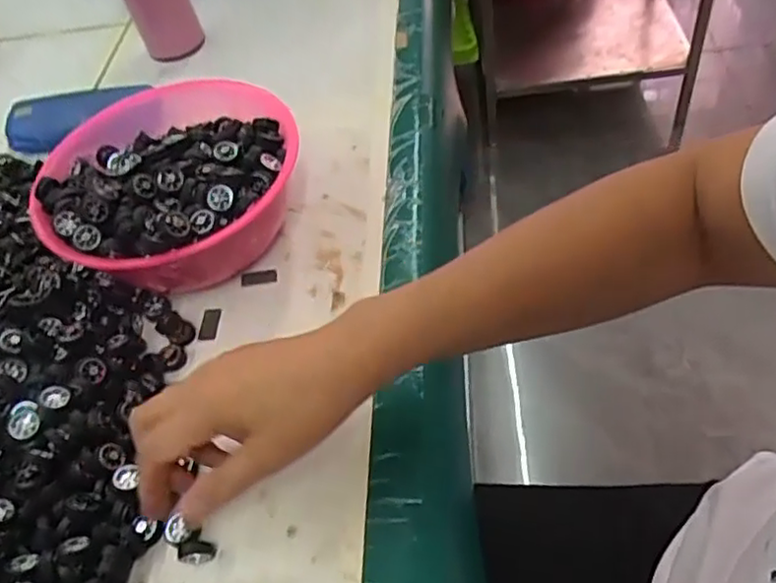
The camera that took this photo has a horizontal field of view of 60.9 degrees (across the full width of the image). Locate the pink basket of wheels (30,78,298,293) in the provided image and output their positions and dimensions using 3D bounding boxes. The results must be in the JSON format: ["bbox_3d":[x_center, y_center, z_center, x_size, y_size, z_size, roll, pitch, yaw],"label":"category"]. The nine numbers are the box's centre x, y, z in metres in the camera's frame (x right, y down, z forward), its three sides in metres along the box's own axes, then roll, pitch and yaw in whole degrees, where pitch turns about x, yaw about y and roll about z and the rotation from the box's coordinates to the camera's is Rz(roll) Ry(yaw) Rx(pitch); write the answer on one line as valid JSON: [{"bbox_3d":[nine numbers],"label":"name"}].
[{"bbox_3d":[-0.165,-0.085,0.511,0.199,0.081,0.219,-11,51,2],"label":"pink basket of wheels"}]

